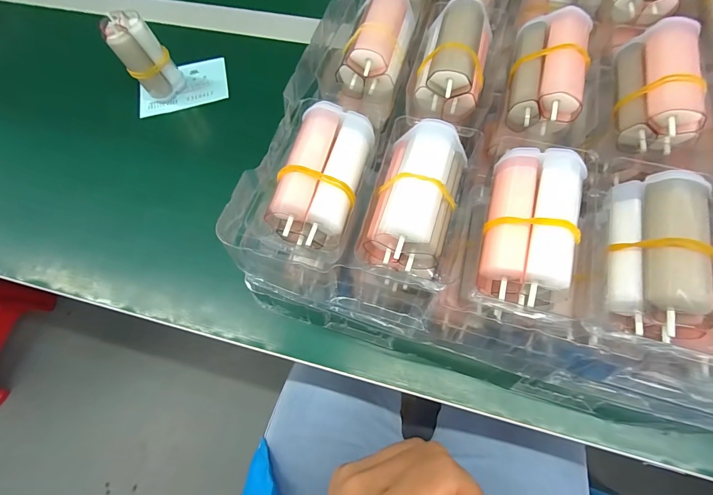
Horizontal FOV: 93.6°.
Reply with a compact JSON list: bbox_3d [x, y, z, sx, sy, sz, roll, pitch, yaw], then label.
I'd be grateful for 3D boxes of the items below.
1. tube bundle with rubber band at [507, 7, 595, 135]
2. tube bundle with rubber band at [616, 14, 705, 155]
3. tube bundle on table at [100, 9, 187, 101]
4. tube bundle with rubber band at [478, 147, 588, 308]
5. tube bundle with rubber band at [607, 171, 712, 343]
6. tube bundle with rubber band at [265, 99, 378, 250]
[{"bbox_3d":[0.104,-0.097,0.185,0.034,0.029,0.064,13,68,8],"label":"tube bundle with rubber band"},{"bbox_3d":[0.156,-0.084,0.172,0.025,0.026,0.072,12,68,8],"label":"tube bundle with rubber band"},{"bbox_3d":[-0.184,-0.166,0.294,0.037,0.063,0.031,-36,70,-13],"label":"tube bundle on table"},{"bbox_3d":[0.077,-0.010,0.146,0.035,0.020,0.067,14,68,8],"label":"tube bundle with rubber band"},{"bbox_3d":[0.128,0.001,0.141,0.028,0.021,0.070,13,68,8],"label":"tube bundle with rubber band"},{"bbox_3d":[-0.016,-0.036,0.163,0.035,0.024,0.067,14,68,8],"label":"tube bundle with rubber band"}]

